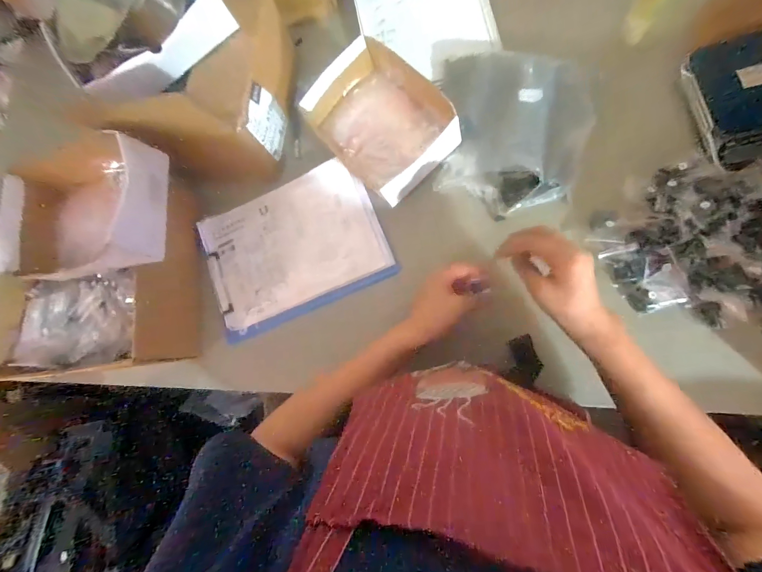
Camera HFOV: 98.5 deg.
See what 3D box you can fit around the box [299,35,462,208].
[{"bbox_3d":[-0.001,-0.265,0.521,0.165,0.064,0.232,-39,77,0],"label":"box"}]

